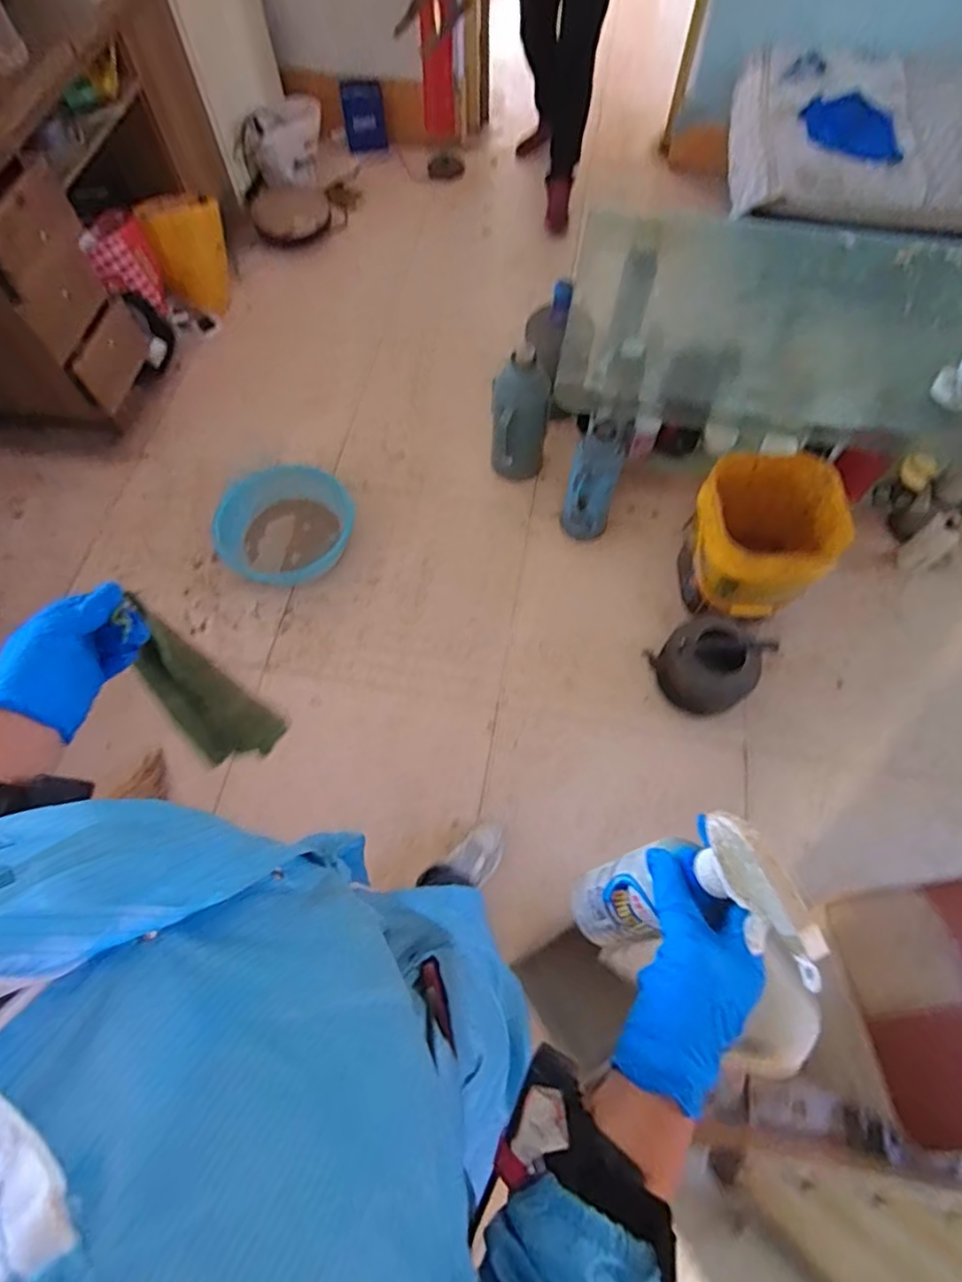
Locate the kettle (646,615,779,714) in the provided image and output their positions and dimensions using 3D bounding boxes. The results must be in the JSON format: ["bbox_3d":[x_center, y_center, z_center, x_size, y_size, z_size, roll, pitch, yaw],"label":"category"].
[{"bbox_3d":[0.533,0.050,1.382,0.184,0.228,0.218,-29,69,-15],"label":"kettle"}]

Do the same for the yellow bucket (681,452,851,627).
[{"bbox_3d":[0.709,-0.263,1.519,0.355,0.283,0.355,4,61,15],"label":"yellow bucket"}]

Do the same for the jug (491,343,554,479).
[{"bbox_3d":[0.114,-0.618,1.703,0.153,0.374,0.186,9,66,3],"label":"jug"}]

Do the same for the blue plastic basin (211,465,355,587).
[{"bbox_3d":[-0.563,-0.323,1.679,0.391,0.117,0.332,-4,66,-3],"label":"blue plastic basin"}]

